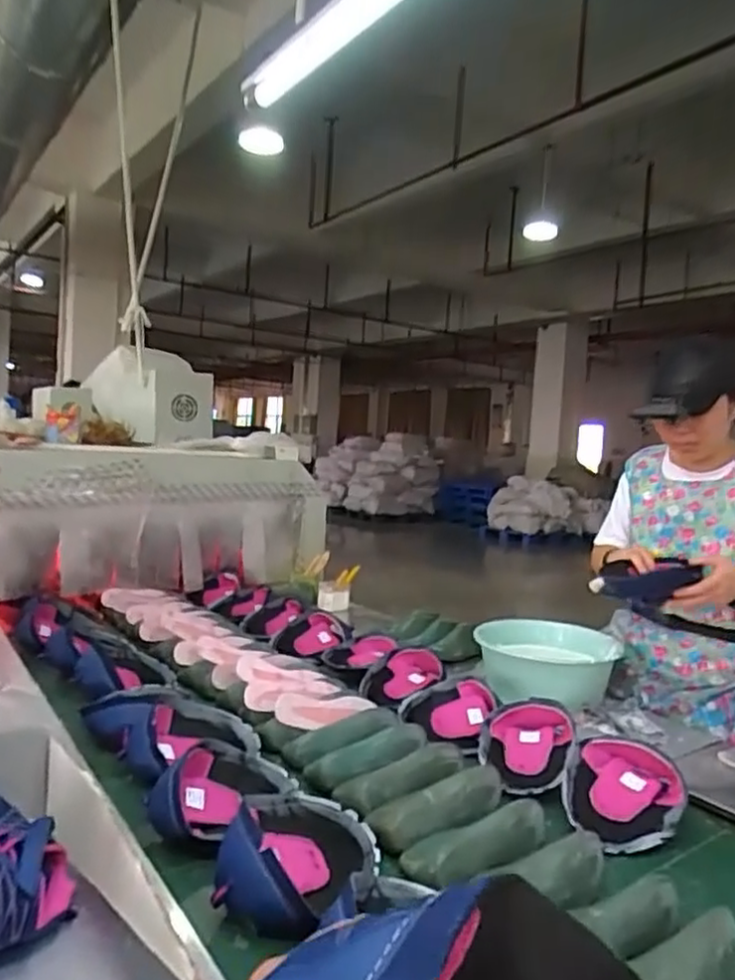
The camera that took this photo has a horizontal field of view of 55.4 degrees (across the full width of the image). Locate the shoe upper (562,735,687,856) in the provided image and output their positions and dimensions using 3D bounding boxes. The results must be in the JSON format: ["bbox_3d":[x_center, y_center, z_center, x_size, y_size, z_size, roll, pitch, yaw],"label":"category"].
[{"bbox_3d":[0.384,0.455,1.059,0.168,0.092,0.171,5,4,22],"label":"shoe upper"}]

